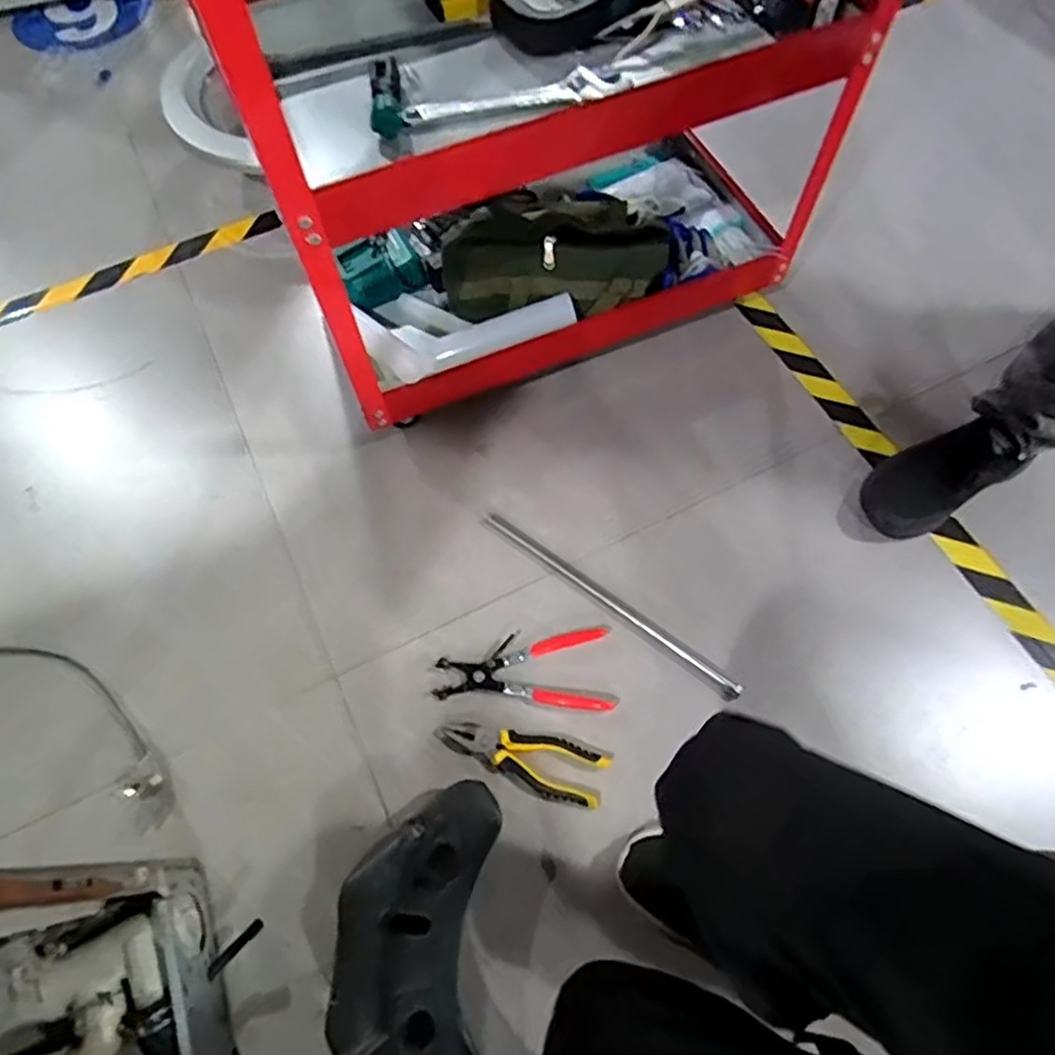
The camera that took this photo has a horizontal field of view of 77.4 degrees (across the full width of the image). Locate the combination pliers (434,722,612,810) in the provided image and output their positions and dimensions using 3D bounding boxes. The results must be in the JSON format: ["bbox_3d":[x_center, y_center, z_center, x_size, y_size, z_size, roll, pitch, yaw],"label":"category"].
[{"bbox_3d":[-0.010,0.263,0.749,0.191,0.022,0.063,13,66,8],"label":"combination pliers"}]

